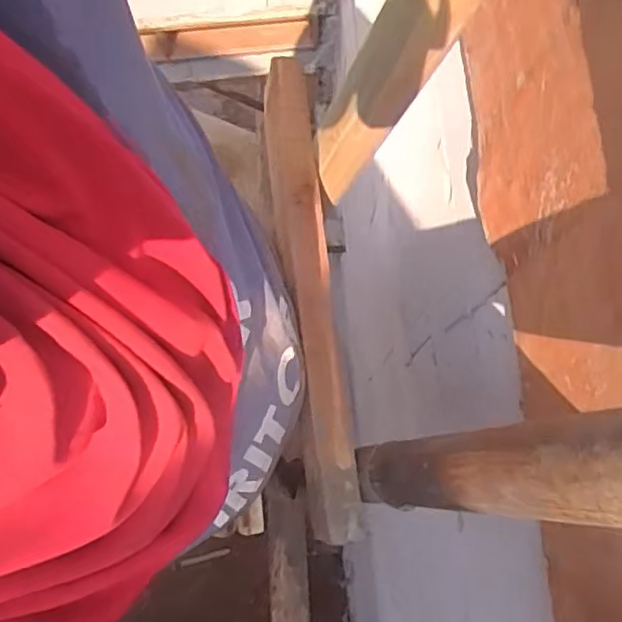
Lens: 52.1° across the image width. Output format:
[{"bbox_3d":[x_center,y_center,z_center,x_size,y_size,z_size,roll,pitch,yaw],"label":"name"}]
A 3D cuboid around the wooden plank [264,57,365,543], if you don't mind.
[{"bbox_3d":[-0.005,-0.023,0.637,0.050,0.032,0.478,-7,77,-2],"label":"wooden plank"}]

